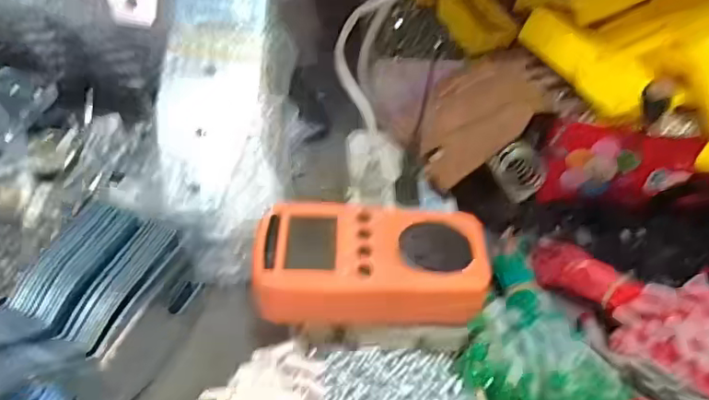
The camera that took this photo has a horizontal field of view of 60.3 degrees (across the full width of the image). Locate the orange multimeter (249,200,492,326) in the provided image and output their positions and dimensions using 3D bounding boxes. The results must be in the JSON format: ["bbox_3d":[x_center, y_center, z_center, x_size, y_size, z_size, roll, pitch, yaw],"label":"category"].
[{"bbox_3d":[0.010,0.036,0.342,0.126,0.023,0.075,5,42,-1],"label":"orange multimeter"}]

